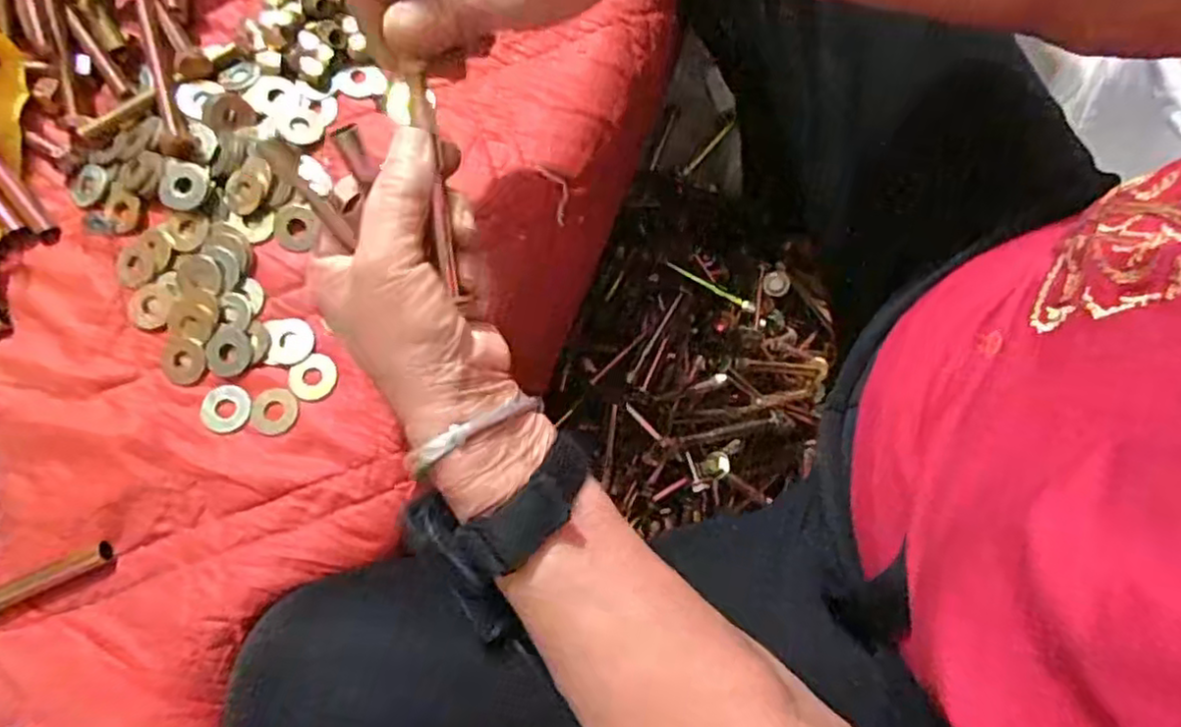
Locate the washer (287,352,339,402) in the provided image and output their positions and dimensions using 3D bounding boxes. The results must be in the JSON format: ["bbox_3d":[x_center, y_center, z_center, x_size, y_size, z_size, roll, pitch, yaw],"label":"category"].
[{"bbox_3d":[-0.147,0.007,0.356,0.025,0.004,0.025,0,79,0],"label":"washer"}]

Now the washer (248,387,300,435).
[{"bbox_3d":[-0.165,0.025,0.352,0.024,0.004,0.024,0,79,0],"label":"washer"}]

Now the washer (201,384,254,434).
[{"bbox_3d":[-0.190,0.024,0.351,0.026,0.004,0.025,0,79,0],"label":"washer"}]

